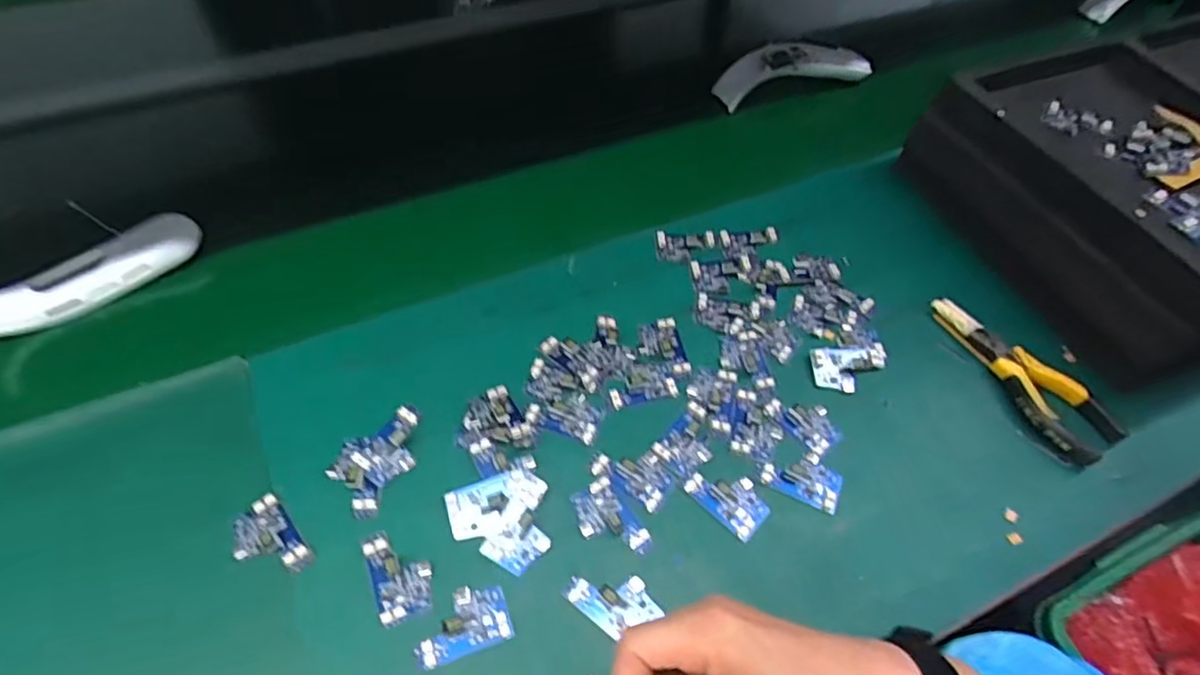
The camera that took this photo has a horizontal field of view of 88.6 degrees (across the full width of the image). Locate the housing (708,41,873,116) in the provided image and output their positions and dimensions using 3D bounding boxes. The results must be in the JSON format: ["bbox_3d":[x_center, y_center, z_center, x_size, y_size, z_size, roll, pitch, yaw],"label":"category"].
[{"bbox_3d":[0.229,-0.318,0.724,0.196,0.041,0.063,-15,57,-13],"label":"housing"}]

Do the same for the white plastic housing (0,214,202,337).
[{"bbox_3d":[-0.435,-0.054,0.503,0.191,0.062,0.045,-37,64,-26],"label":"white plastic housing"}]

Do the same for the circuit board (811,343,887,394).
[{"bbox_3d":[0.204,0.024,0.496,0.062,0.006,0.038,-5,55,-7],"label":"circuit board"}]

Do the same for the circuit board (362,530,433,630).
[{"bbox_3d":[-0.129,0.150,0.395,0.035,0.006,0.059,-20,58,-16],"label":"circuit board"}]

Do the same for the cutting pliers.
[{"bbox_3d":[0.330,0.031,0.493,0.055,0.026,0.160,-32,62,-23],"label":"cutting pliers"}]

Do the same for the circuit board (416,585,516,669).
[{"bbox_3d":[-0.085,0.174,0.377,0.056,0.008,0.038,-17,57,-15],"label":"circuit board"}]

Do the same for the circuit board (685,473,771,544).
[{"bbox_3d":[0.091,0.111,0.432,0.054,0.004,0.036,39,61,22],"label":"circuit board"}]

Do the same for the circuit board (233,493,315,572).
[{"bbox_3d":[-0.217,0.134,0.402,0.035,0.004,0.057,-36,64,-25],"label":"circuit board"}]

